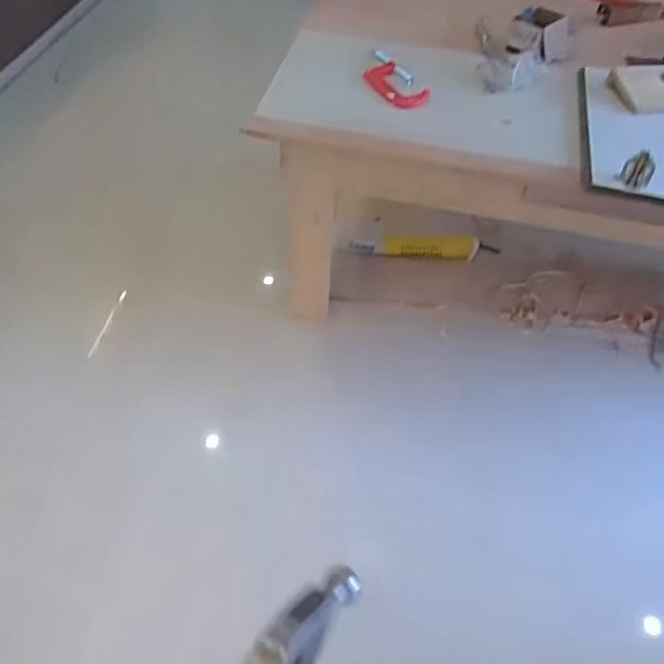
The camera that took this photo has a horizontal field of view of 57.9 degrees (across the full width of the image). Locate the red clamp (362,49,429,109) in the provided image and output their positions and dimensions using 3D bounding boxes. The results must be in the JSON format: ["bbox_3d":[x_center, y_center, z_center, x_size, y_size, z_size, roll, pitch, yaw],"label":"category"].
[{"bbox_3d":[0.142,-0.601,1.442,0.097,0.039,0.247,-19,54,-19],"label":"red clamp"}]

